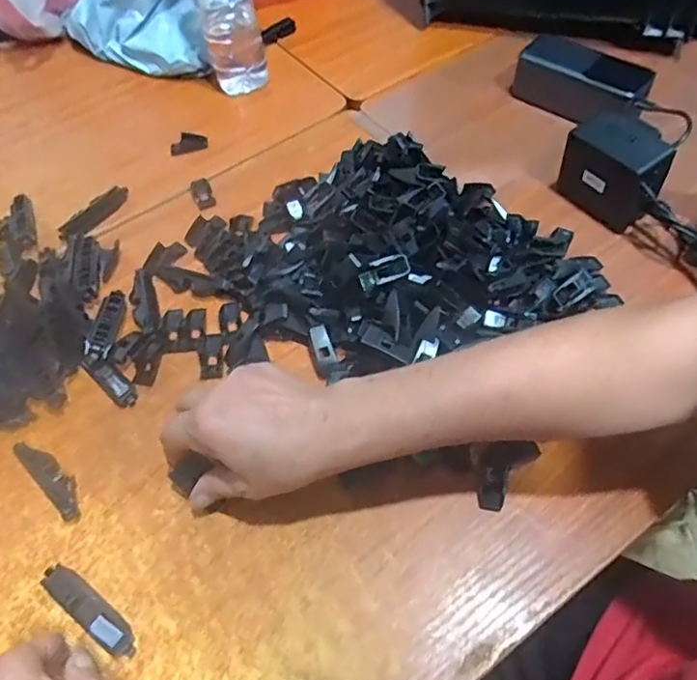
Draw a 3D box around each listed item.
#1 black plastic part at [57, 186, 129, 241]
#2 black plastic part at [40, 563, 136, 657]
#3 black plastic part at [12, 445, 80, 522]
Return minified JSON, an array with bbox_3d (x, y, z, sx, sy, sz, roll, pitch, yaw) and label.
[{"bbox_3d":[-0.253,-0.127,0.577,0.021,0.011,0.081,25,62,19],"label":"black plastic part"},{"bbox_3d":[-0.168,0.175,0.376,0.079,0.011,0.019,30,64,22],"label":"black plastic part"},{"bbox_3d":[-0.220,0.101,0.429,0.076,0.015,0.020,37,67,25],"label":"black plastic part"}]

